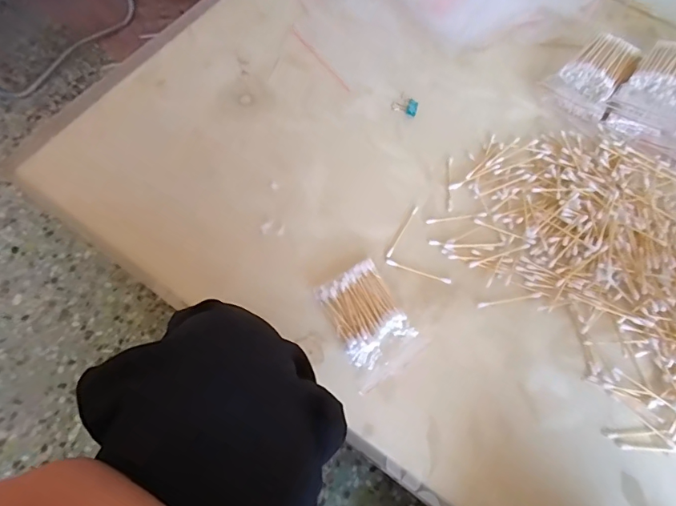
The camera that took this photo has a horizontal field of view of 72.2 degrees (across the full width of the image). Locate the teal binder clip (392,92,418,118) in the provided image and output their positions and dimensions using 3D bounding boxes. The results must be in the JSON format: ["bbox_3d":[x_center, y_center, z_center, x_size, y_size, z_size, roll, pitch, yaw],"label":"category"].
[{"bbox_3d":[0.080,-0.177,0.549,0.030,0.014,0.020,15,68,5],"label":"teal binder clip"}]

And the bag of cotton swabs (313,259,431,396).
[{"bbox_3d":[0.030,0.064,0.441,0.070,0.020,0.101,-31,72,-13],"label":"bag of cotton swabs"}]

